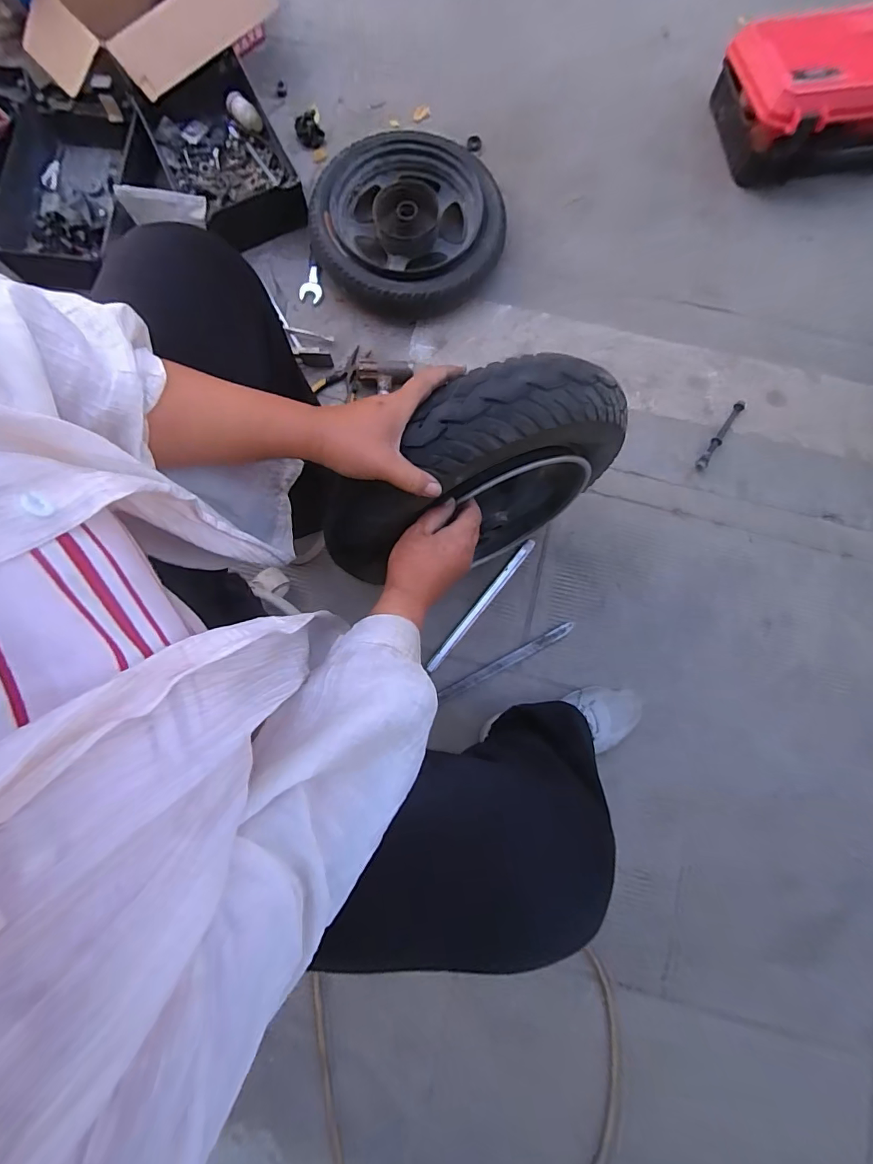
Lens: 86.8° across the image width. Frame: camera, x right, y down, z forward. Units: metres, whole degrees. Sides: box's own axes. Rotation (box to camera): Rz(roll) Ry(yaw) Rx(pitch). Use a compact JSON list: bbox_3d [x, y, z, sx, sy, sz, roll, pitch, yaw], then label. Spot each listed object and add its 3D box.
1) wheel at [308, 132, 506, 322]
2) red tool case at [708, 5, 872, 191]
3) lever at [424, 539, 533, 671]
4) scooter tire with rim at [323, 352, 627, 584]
[{"bbox_3d":[-0.054,-0.645,0.847,0.330,0.077,0.313,0,79,0],"label":"wheel"},{"bbox_3d":[0.725,-0.900,0.852,0.357,0.129,0.265,-6,79,-1],"label":"red tool case"},{"bbox_3d":[0.075,0.035,0.764,0.017,0.016,0.272,39,82,7],"label":"lever"},{"bbox_3d":[0.038,-0.109,0.553,0.348,0.308,0.100,-26,80,-5],"label":"scooter tire with rim"}]

